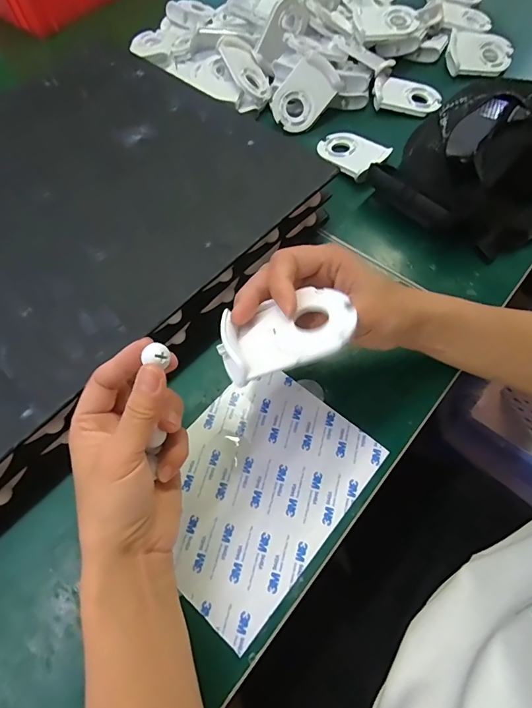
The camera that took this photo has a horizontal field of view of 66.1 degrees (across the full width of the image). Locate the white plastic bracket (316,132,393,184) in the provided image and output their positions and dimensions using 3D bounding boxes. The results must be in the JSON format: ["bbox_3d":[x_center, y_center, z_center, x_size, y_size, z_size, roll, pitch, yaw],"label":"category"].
[{"bbox_3d":[0.097,-0.231,0.467,0.059,0.019,0.083,-42,69,-17],"label":"white plastic bracket"}]

